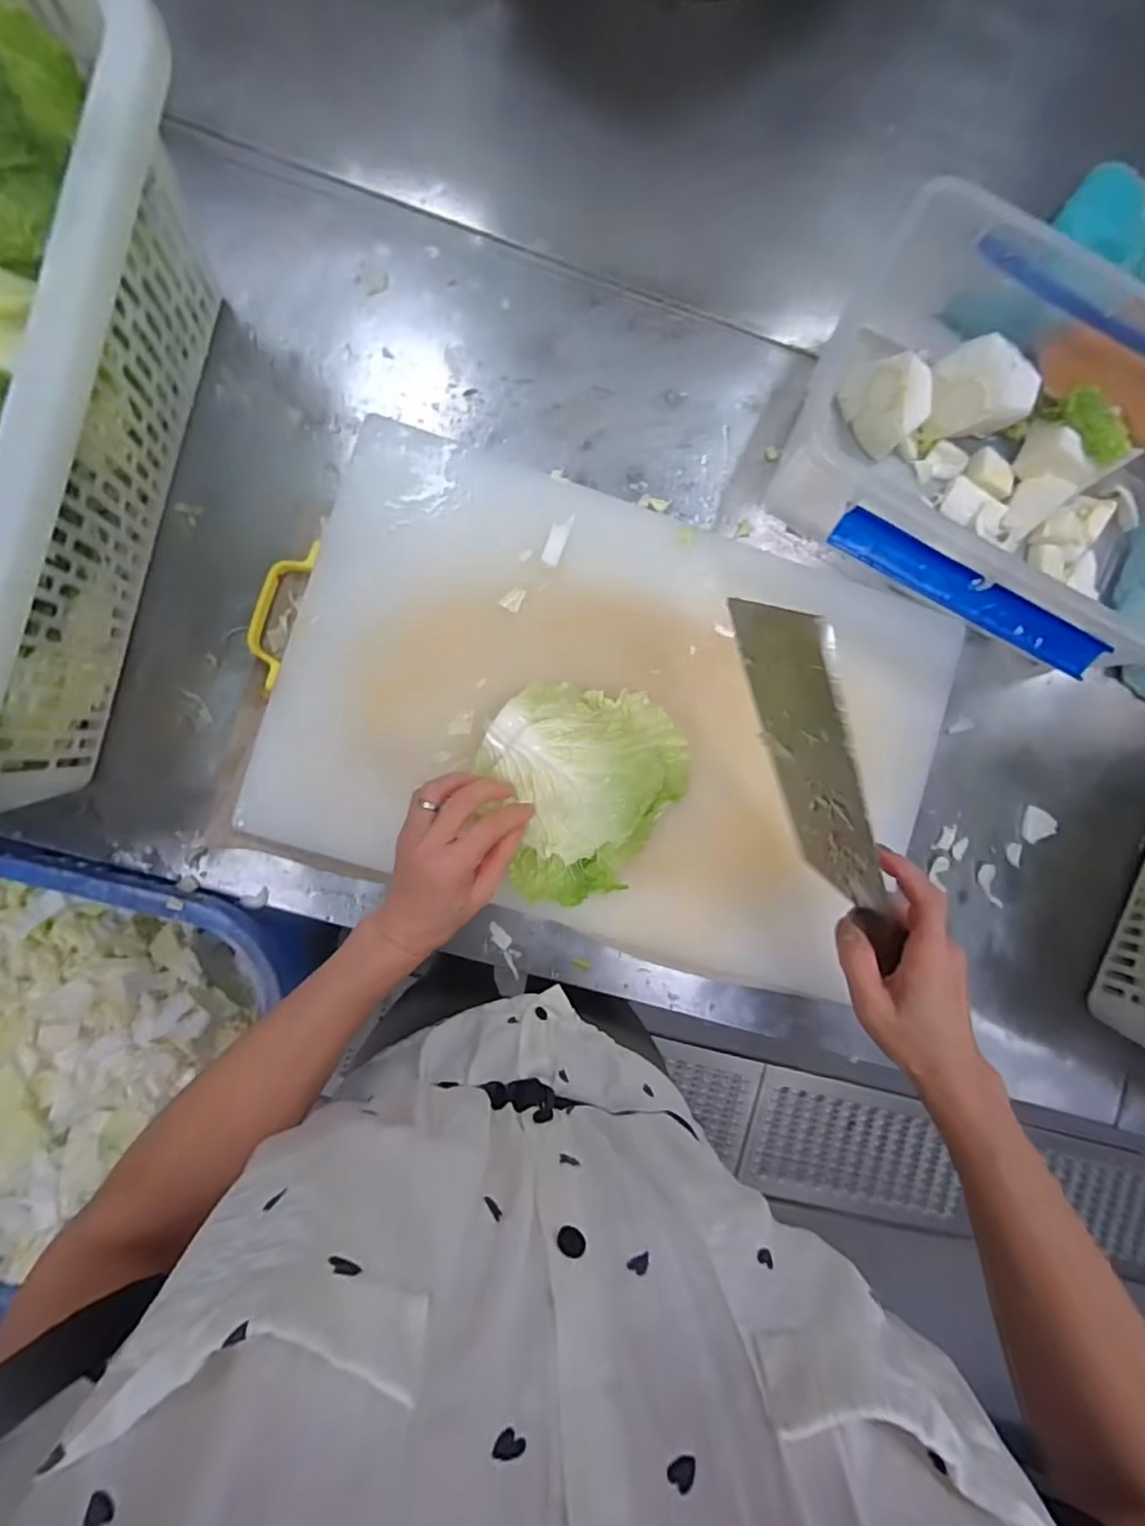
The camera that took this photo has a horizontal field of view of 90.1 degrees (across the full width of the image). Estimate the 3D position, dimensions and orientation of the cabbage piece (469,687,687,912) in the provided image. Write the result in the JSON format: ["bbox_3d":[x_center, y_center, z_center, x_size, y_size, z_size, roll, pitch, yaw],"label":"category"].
[{"bbox_3d":[0.009,0.025,0.442,0.156,0.045,0.160,0,89,-6],"label":"cabbage piece"}]

